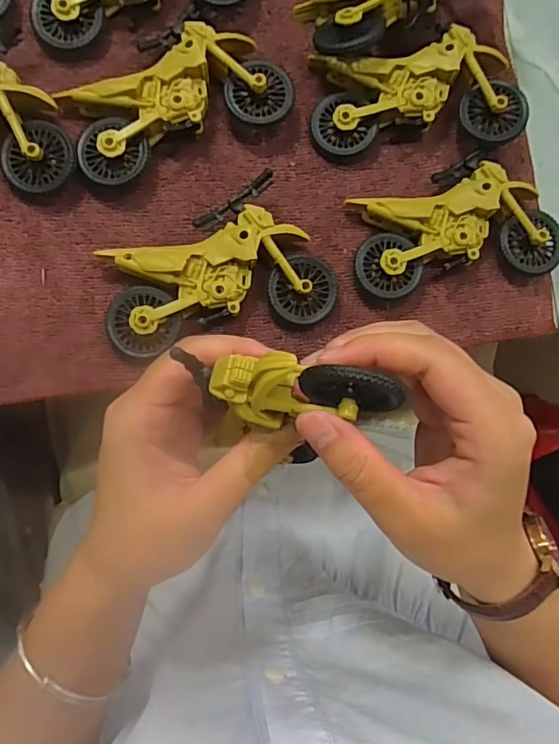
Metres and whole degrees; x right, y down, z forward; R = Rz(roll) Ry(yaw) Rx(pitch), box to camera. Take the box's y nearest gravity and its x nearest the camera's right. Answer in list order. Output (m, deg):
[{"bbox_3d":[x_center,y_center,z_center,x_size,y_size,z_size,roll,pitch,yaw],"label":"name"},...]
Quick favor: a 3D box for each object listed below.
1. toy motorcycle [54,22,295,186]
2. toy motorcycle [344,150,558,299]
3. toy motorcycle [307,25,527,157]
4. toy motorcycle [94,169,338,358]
[{"bbox_3d":[-0.055,-0.145,0.267,0.112,0.023,0.063,-25,90,-8],"label":"toy motorcycle"},{"bbox_3d":[0.097,-0.081,0.282,0.114,0.023,0.065,-10,87,-8],"label":"toy motorcycle"},{"bbox_3d":[0.075,-0.153,0.282,0.111,0.031,0.057,-3,87,-7],"label":"toy motorcycle"},{"bbox_3d":[-0.033,-0.049,0.264,0.114,0.021,0.073,-23,89,-8],"label":"toy motorcycle"}]

